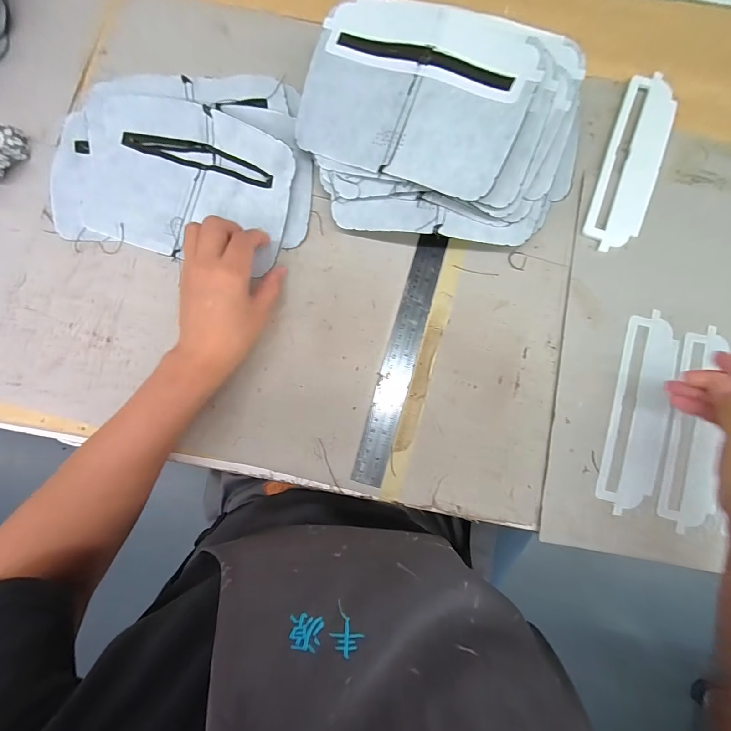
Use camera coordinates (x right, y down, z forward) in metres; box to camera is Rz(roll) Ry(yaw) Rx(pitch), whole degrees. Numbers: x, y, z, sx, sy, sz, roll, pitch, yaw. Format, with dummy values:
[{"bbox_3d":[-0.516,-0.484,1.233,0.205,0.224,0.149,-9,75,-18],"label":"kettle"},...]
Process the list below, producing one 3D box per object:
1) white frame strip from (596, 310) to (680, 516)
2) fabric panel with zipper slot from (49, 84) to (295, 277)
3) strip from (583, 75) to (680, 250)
[{"bbox_3d":[0.261,0.043,0.335,0.051,0.004,0.183,15,86,0],"label":"white frame strip"},{"bbox_3d":[-0.186,-0.180,0.337,0.224,0.024,0.141,11,86,0],"label":"fabric panel with zipper slot"},{"bbox_3d":[0.267,-0.201,0.355,0.053,0.008,0.181,20,86,1],"label":"strip"}]

